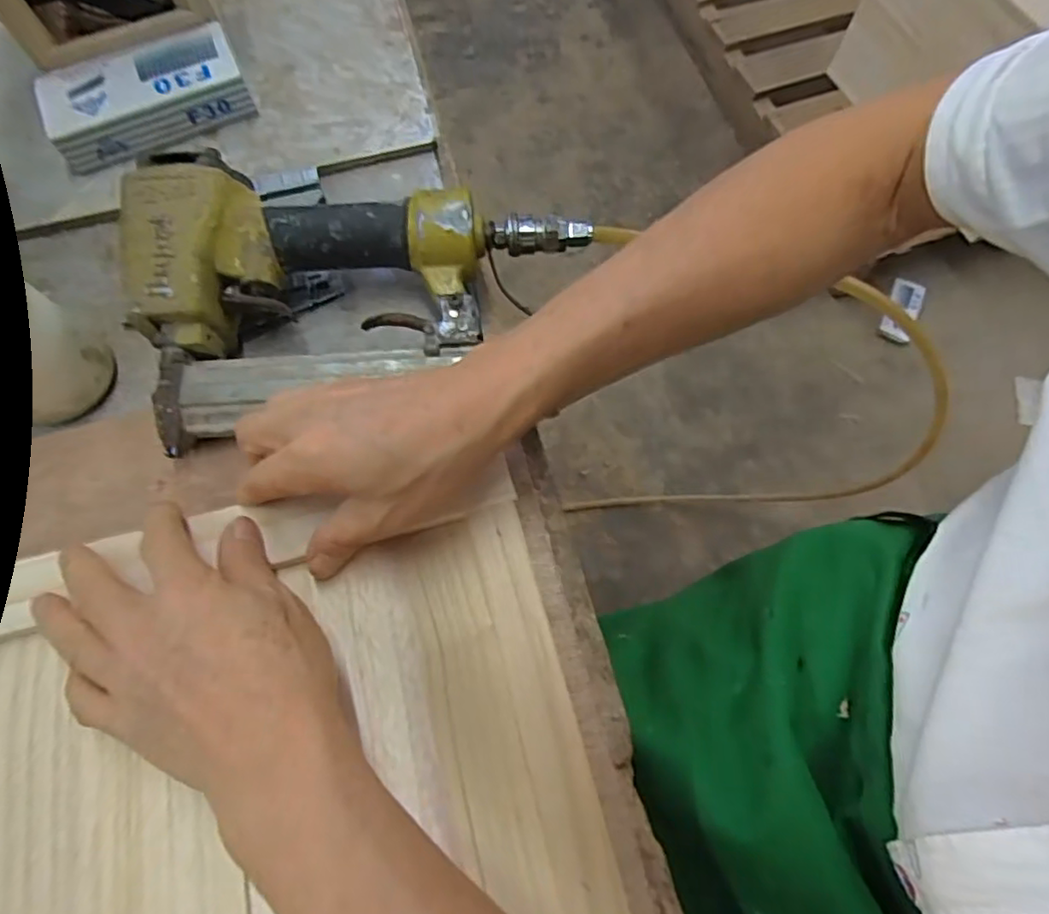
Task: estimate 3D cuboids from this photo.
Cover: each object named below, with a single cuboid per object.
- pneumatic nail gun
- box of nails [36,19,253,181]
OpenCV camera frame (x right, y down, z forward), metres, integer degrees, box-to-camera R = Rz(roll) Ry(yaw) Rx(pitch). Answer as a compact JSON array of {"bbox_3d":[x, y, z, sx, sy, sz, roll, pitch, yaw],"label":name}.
[{"bbox_3d":[-0.095,-0.115,0.359,0.240,0.061,0.146,-18,68,-5],"label":"pneumatic nail gun"},{"bbox_3d":[-0.251,-0.240,0.426,0.123,0.036,0.060,-24,69,-7],"label":"box of nails"}]

